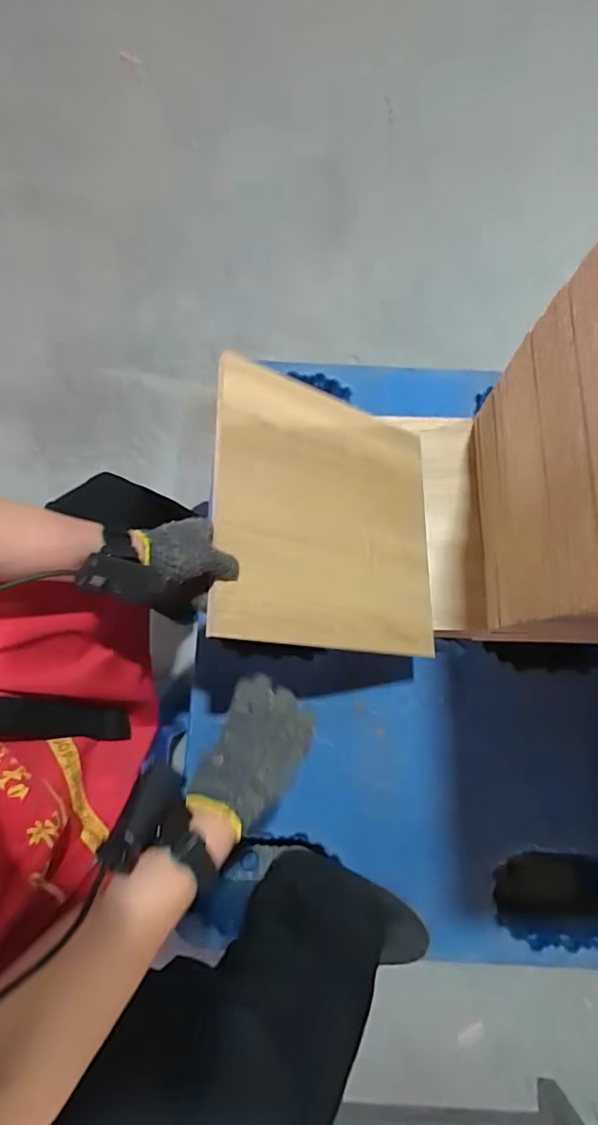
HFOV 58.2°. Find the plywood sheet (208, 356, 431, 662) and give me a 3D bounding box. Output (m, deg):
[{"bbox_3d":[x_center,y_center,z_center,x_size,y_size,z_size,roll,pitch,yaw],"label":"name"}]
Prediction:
[{"bbox_3d":[0.046,-0.065,0.728,0.346,0.017,0.352,10,70,-33],"label":"plywood sheet"}]

